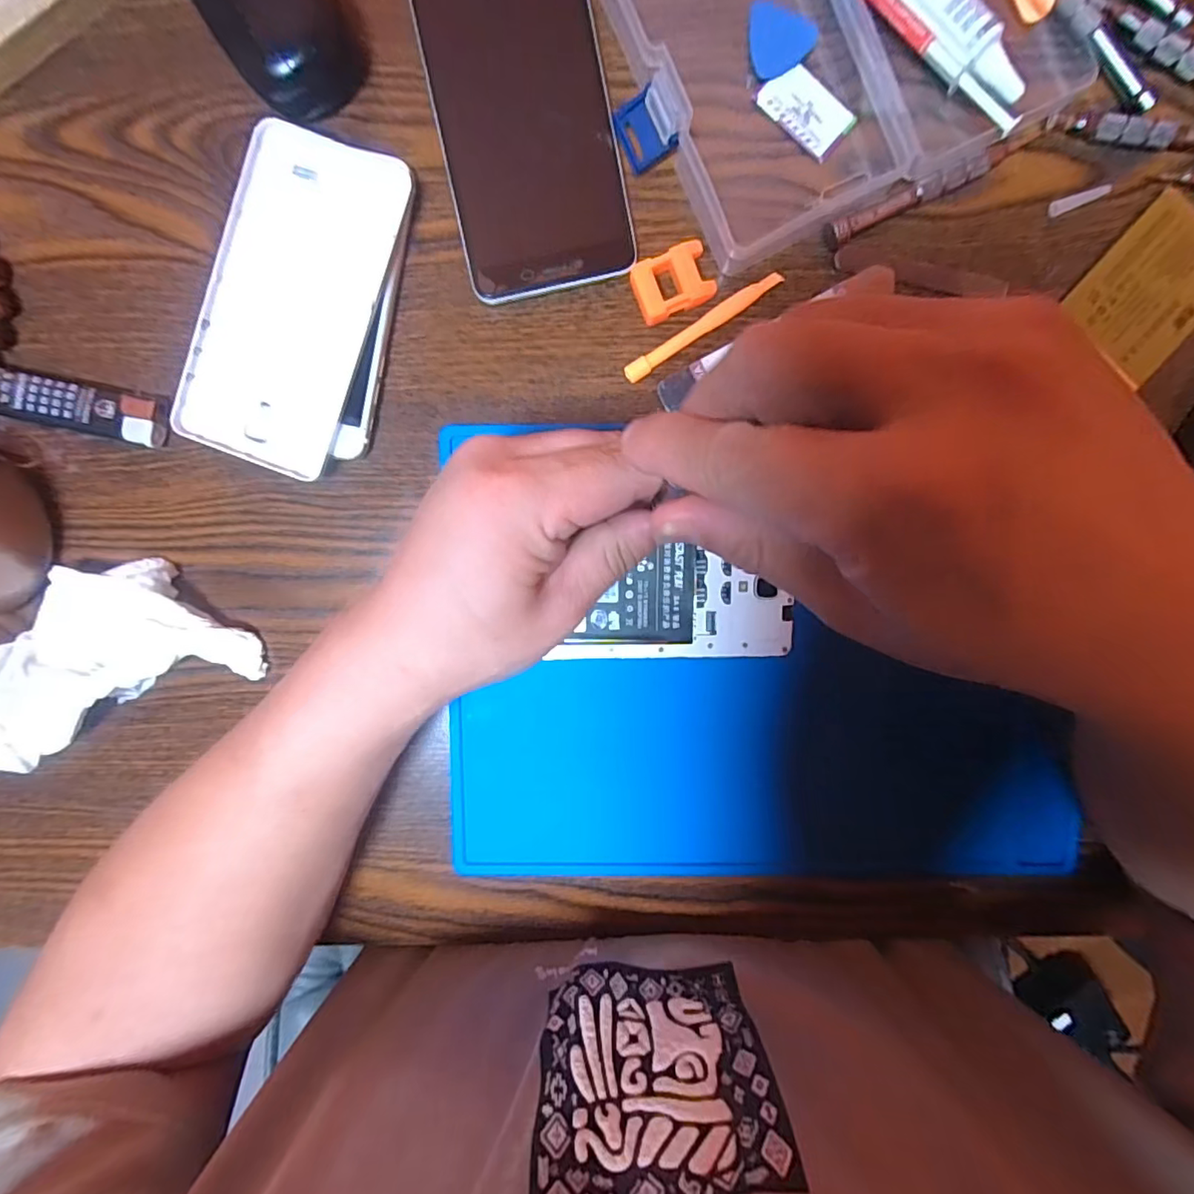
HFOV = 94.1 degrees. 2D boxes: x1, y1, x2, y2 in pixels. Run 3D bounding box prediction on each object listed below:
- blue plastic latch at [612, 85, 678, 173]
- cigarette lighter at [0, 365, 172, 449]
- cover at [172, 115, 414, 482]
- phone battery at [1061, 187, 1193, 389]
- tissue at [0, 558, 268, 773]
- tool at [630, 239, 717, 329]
[{"bbox_3d":[0.022,-0.207,0.247,0.022,0.005,0.027,-16,106,32],"label":"blue plastic latch"},{"bbox_3d":[-0.244,-0.090,0.264,0.084,0.012,0.023,12,97,-1],"label":"cigarette lighter"},{"bbox_3d":[-0.138,-0.134,0.256,0.071,0.014,0.146,21,97,-2],"label":"cover"},{"bbox_3d":[0.257,-0.142,0.255,0.054,0.005,0.066,41,96,-4],"label":"phone battery"},{"bbox_3d":[-0.246,0.029,0.274,0.142,0.020,0.075,-22,97,3],"label":"tissue"},{"bbox_3d":[0.035,-0.143,0.255,0.035,0.013,0.026,-24,96,3],"label":"tool"}]

